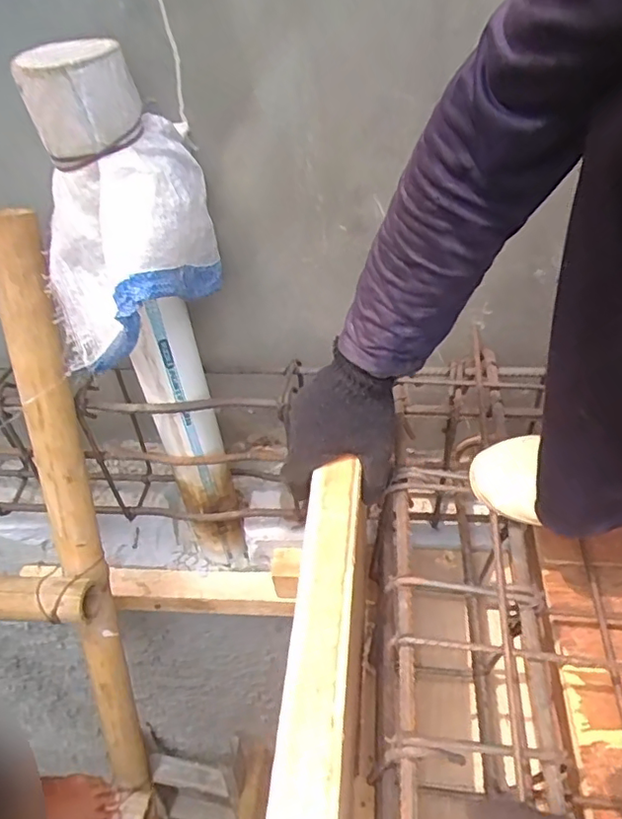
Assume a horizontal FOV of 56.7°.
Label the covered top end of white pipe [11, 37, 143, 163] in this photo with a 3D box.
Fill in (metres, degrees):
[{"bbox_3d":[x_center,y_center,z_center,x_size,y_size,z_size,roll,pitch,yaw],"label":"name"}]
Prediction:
[{"bbox_3d":[-0.187,-0.255,0.470,0.087,0.069,0.075,-17,48,-10],"label":"covered top end of white pipe"}]

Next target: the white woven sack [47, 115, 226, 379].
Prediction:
[{"bbox_3d":[-0.175,-0.156,0.543,0.135,0.164,0.159,8,48,13],"label":"white woven sack"}]

